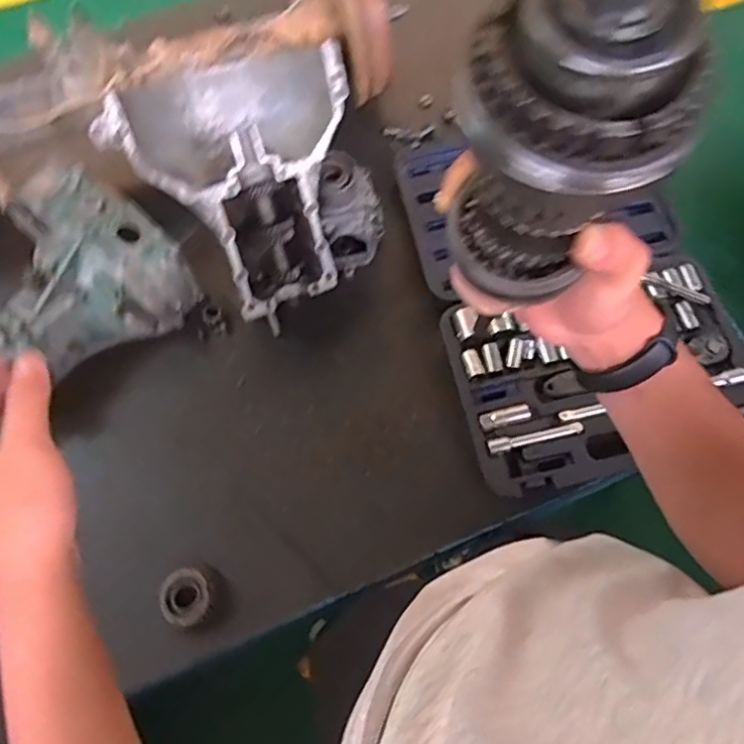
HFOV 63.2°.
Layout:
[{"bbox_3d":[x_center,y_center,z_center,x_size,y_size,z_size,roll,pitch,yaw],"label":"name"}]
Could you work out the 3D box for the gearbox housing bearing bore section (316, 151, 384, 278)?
[{"bbox_3d":[-0.030,-0.212,0.847,0.080,0.173,0.061,-12,48,-2],"label":"gearbox housing bearing bore section"}]

